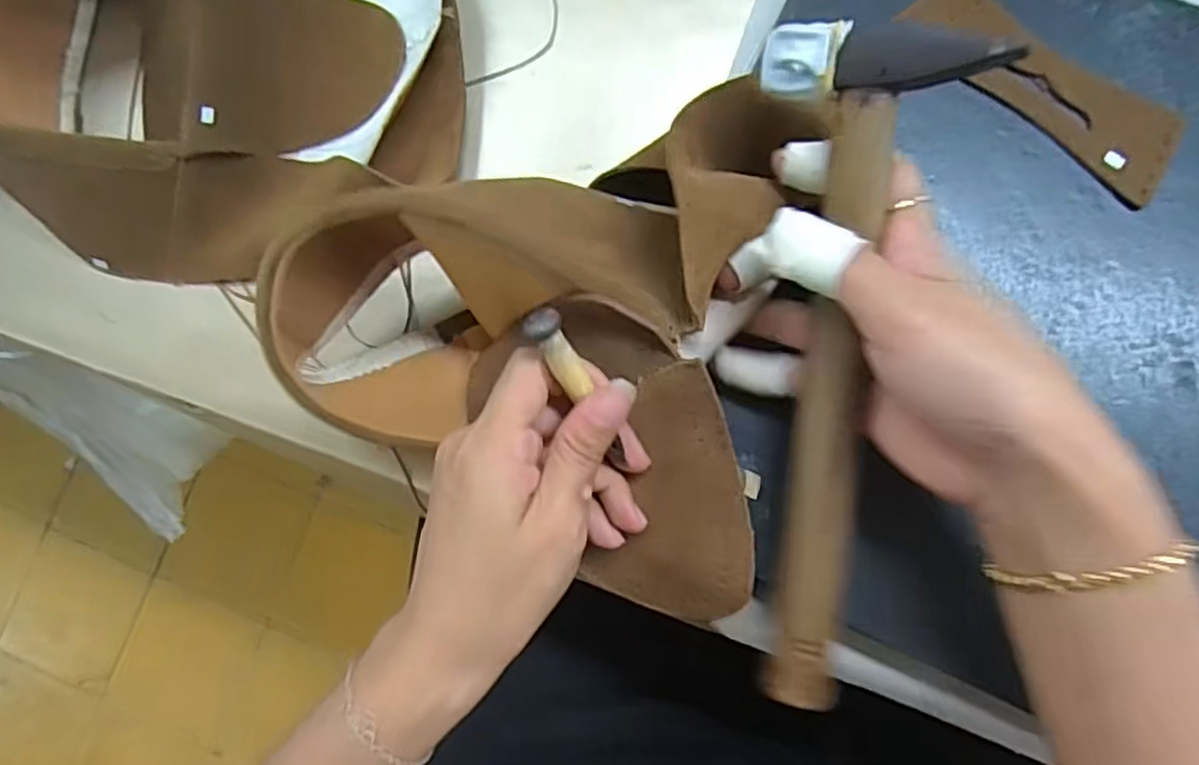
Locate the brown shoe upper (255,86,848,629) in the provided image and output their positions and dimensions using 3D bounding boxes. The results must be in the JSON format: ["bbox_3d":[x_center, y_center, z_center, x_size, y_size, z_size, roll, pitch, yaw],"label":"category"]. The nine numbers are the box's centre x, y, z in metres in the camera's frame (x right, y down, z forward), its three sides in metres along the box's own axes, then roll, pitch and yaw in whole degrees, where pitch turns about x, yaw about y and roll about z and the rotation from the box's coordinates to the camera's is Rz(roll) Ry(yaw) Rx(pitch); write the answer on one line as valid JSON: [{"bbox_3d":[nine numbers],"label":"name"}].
[{"bbox_3d":[-0.032,-0.022,0.310,0.214,0.117,0.208,9,84,8],"label":"brown shoe upper"}]

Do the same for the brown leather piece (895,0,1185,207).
[{"bbox_3d":[0.191,-0.131,0.314,0.124,0.004,0.037,43,93,8],"label":"brown leather piece"}]

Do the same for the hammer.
[{"bbox_3d":[0.087,0.003,0.266,0.066,0.029,0.250,4,102,7],"label":"hammer"}]

